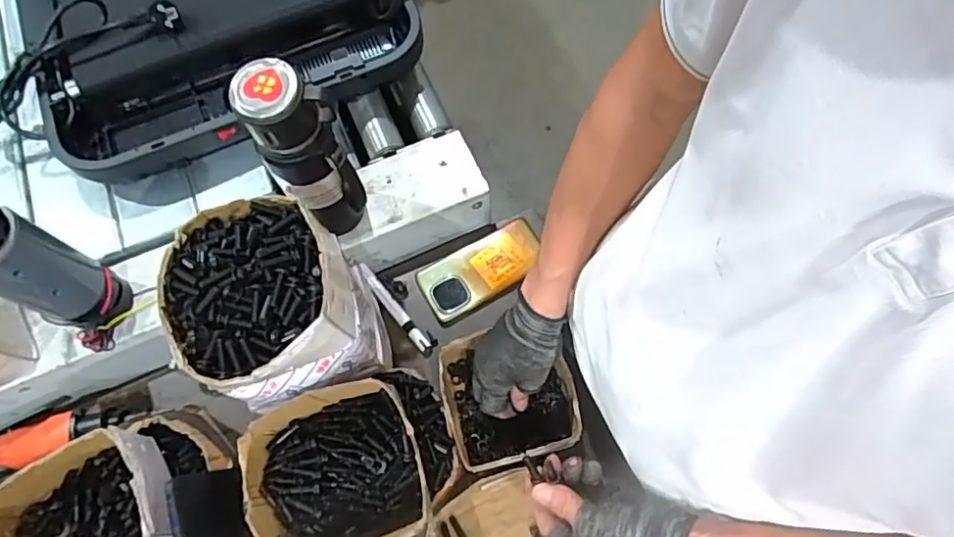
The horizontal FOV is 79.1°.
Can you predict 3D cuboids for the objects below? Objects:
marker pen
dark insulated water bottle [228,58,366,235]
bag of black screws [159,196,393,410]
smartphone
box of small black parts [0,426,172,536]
[{"bbox_3d":[-0.101,0.048,0.722,0.022,0.011,0.143,-38,72,-12],"label":"marker pen"},{"bbox_3d":[-0.173,-0.109,0.606,0.077,0.241,0.069,-32,71,-11],"label":"dark insulated water bottle"},{"bbox_3d":[-0.191,0.029,0.540,0.152,0.119,0.165,-25,70,-8],"label":"bag of black screws"},{"bbox_3d":[0.007,0.000,0.743,0.161,0.011,0.081,-26,70,-9],"label":"smartphone"},{"bbox_3d":[-0.377,0.246,0.553,0.151,0.069,0.136,-31,71,-10],"label":"box of small black parts"}]

